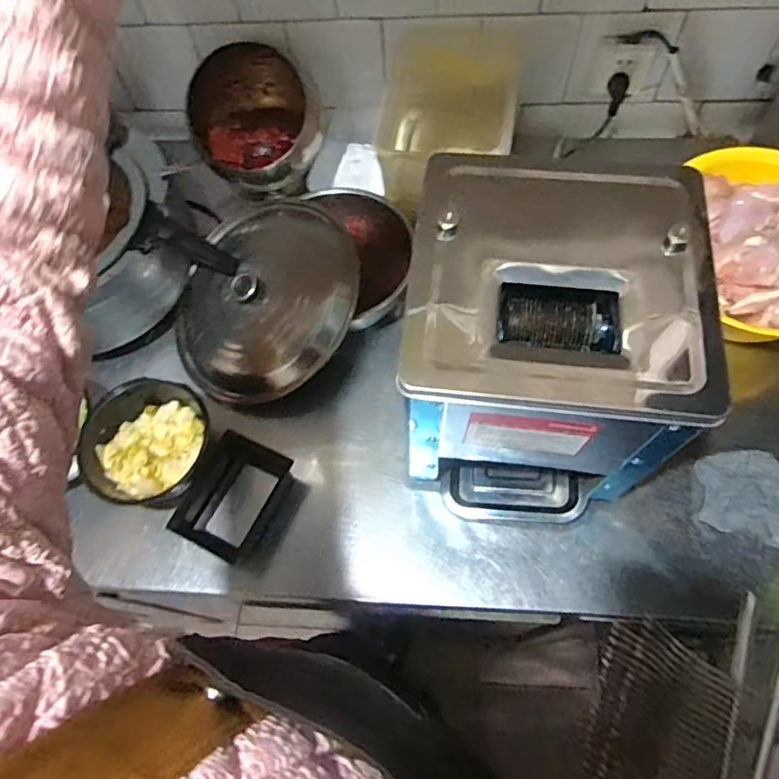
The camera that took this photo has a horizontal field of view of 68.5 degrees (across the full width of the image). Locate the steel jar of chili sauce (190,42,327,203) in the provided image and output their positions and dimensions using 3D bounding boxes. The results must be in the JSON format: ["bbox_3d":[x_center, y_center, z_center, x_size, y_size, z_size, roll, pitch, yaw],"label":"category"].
[{"bbox_3d":[-0.218,-0.428,0.935,0.202,0.156,0.189,-1,64,3],"label":"steel jar of chili sauce"}]

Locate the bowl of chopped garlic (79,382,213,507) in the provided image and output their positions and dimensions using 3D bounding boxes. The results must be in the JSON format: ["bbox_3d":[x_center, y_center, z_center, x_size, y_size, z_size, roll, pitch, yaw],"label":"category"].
[{"bbox_3d":[-0.317,0.079,0.776,0.167,0.092,0.157,-1,64,3],"label":"bowl of chopped garlic"}]

